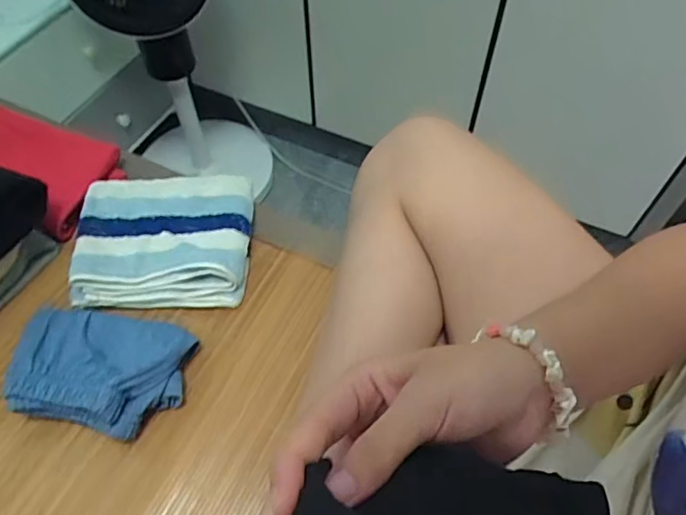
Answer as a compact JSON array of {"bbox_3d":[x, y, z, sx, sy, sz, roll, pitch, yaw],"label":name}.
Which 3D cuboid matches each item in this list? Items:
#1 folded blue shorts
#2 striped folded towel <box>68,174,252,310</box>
[{"bbox_3d":[-0.221,0.095,0.493,0.149,0.058,0.113,7,57,5],"label":"folded blue shorts"},{"bbox_3d":[-0.188,-0.024,0.579,0.173,0.042,0.154,-3,57,-2],"label":"striped folded towel"}]

